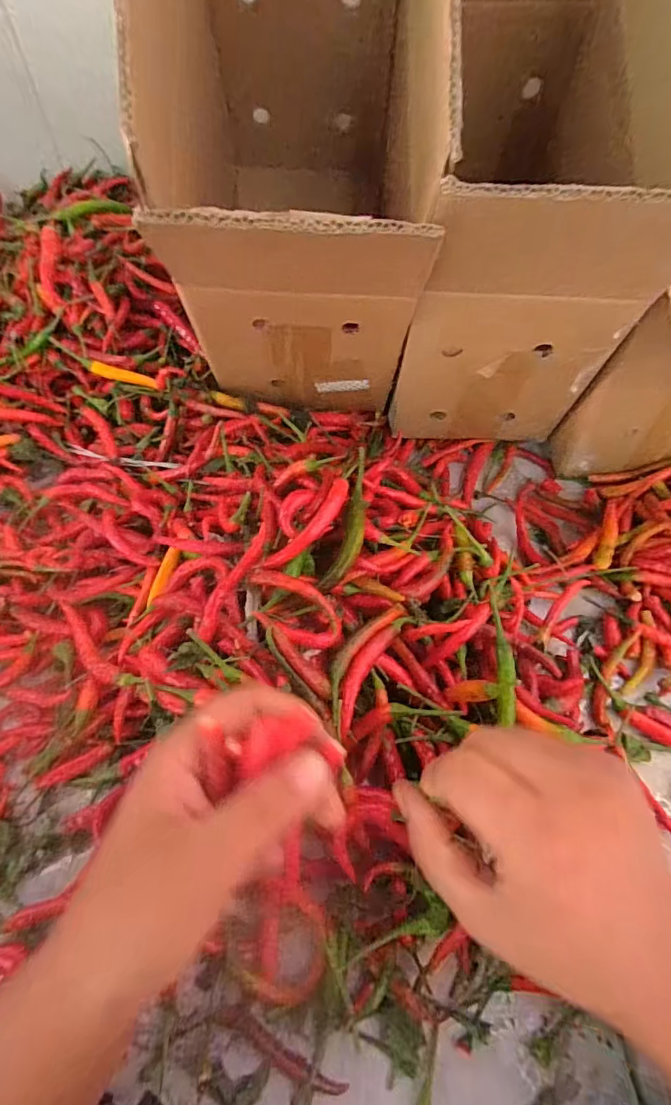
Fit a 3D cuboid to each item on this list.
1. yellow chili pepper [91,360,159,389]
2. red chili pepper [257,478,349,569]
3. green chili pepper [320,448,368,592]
[{"bbox_3d":[-0.186,-0.156,0.423,0.055,0.008,0.011,11,62,-16],"label":"yellow chili pepper"},{"bbox_3d":[-0.014,-0.015,0.282,0.014,0.009,0.073,33,61,20],"label":"red chili pepper"},{"bbox_3d":[0.009,-0.018,0.293,0.019,0.012,0.088,11,63,4],"label":"green chili pepper"}]

